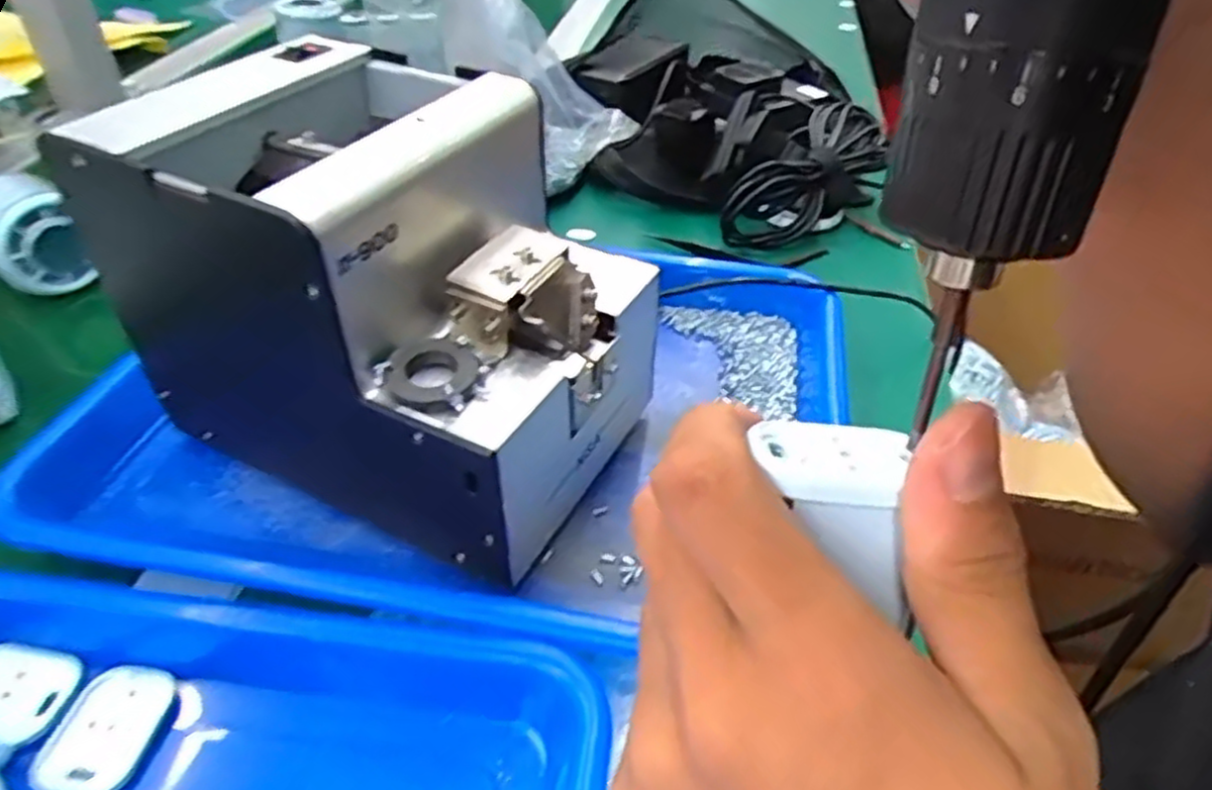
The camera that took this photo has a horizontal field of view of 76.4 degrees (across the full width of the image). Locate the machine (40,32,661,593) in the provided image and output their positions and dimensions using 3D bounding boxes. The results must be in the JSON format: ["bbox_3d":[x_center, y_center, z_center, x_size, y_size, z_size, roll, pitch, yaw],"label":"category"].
[{"bbox_3d":[-0.088,-0.041,0.312,0.184,0.147,0.120,20,45,21],"label":"machine"}]

